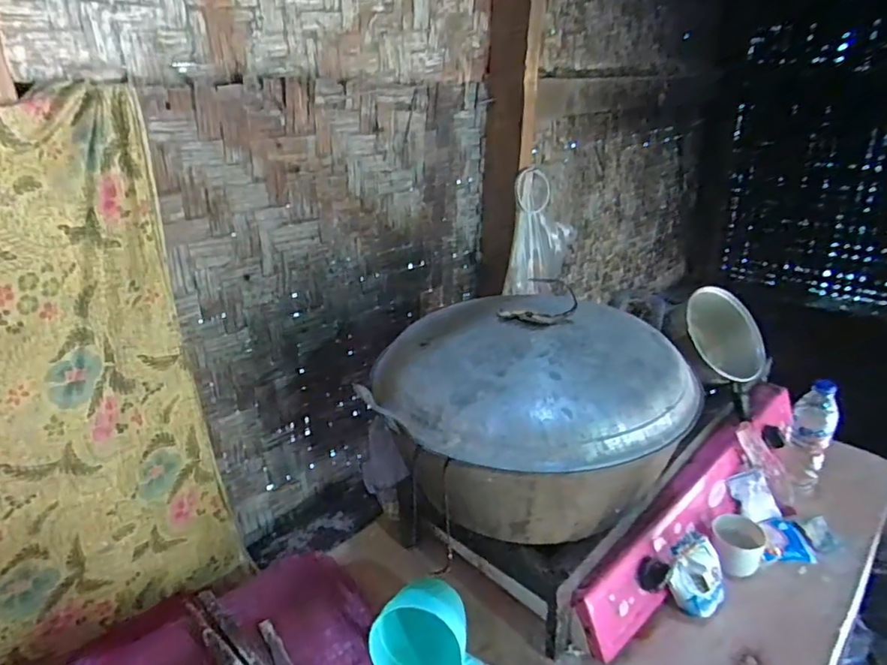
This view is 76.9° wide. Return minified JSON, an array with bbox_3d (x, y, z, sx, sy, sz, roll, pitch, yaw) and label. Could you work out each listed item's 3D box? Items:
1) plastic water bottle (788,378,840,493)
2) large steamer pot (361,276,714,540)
[{"bbox_3d":[0.621,0.177,0.946,0.058,0.193,0.056,17,30,36],"label":"plastic water bottle"},{"bbox_3d":[0.111,0.114,0.784,0.401,0.220,0.349,-12,26,-23],"label":"large steamer pot"}]

